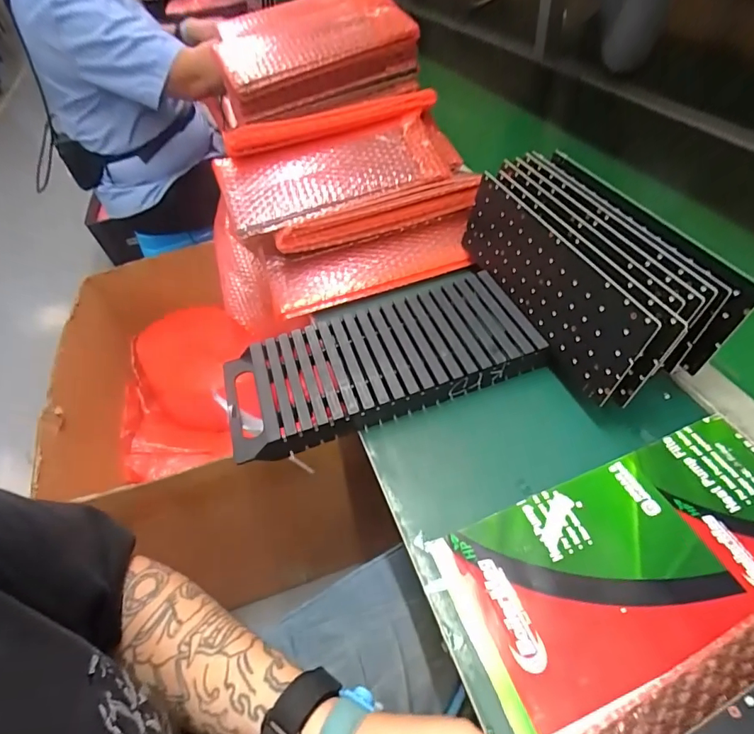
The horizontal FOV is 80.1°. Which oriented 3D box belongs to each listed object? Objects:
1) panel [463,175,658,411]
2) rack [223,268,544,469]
[{"bbox_3d":[0.162,-0.091,0.458,0.006,0.096,0.274,-6,46,-20],"label":"panel"},{"bbox_3d":[-0.003,-0.008,0.481,0.317,0.044,0.152,-19,49,-7],"label":"rack"}]

